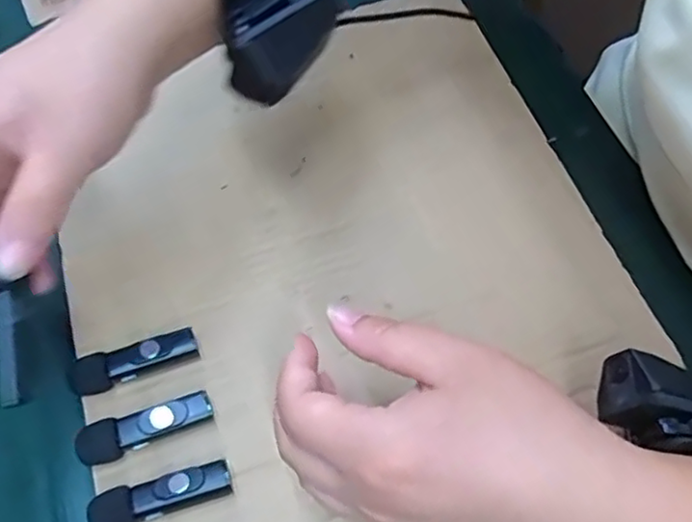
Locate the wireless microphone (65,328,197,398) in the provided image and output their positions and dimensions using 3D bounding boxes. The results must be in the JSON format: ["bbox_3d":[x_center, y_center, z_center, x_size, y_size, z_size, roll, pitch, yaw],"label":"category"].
[{"bbox_3d":[-0.109,0.052,0.335,0.064,0.018,0.018,-21,64,-7],"label":"wireless microphone"}]

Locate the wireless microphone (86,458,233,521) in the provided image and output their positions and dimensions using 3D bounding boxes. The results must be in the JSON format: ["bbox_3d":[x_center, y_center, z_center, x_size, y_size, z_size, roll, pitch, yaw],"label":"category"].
[{"bbox_3d":[-0.085,0.111,0.304,0.064,0.018,0.019,-19,64,-6],"label":"wireless microphone"}]

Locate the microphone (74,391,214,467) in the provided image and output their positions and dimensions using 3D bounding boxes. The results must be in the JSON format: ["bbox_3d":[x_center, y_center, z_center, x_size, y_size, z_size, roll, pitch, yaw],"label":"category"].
[{"bbox_3d":[-0.098,0.081,0.320,0.063,0.019,0.019,-25,64,-8],"label":"microphone"}]

